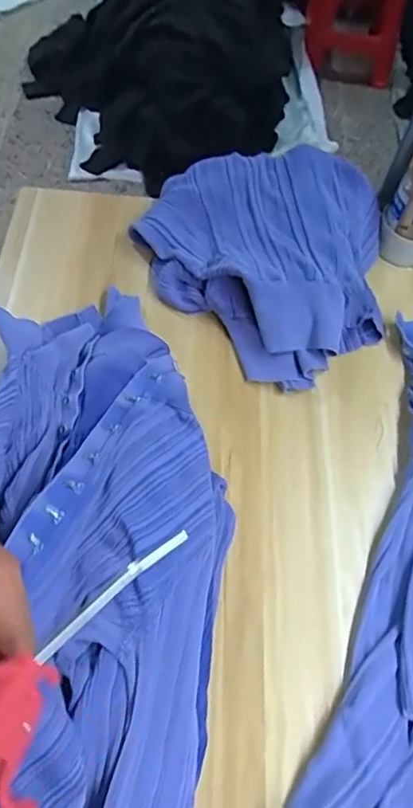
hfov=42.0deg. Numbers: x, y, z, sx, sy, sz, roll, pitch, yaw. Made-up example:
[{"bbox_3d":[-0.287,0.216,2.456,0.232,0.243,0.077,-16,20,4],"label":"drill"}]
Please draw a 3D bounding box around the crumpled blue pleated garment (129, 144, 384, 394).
[{"bbox_3d":[0.084,-0.209,0.686,0.289,0.093,0.332,-40,71,-22],"label":"crumpled blue pleated garment"}]

